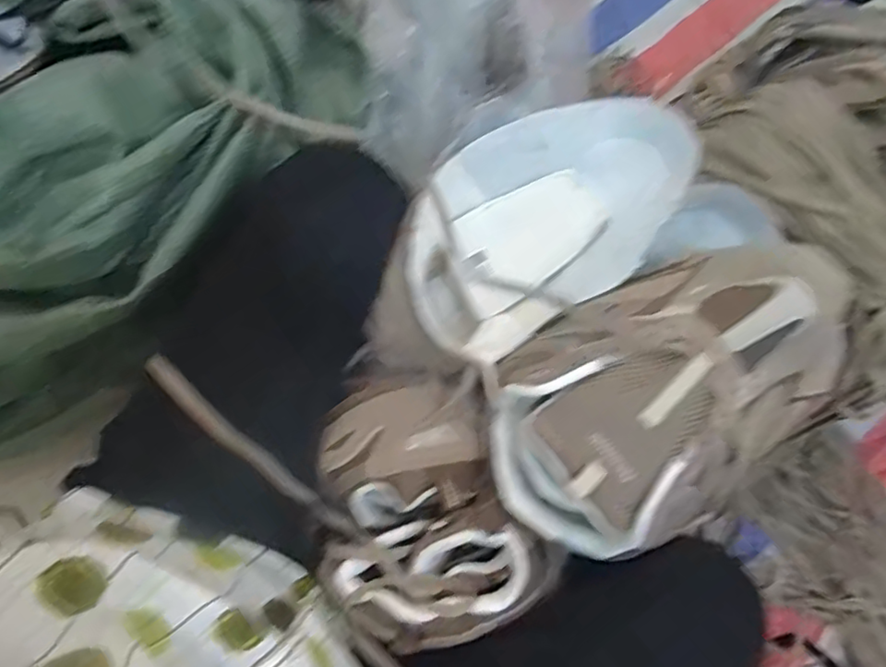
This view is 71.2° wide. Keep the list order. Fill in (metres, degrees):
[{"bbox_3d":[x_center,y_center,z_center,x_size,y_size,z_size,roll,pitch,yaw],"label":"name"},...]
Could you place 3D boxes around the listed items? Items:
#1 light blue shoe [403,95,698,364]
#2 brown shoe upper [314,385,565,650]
[{"bbox_3d":[0.077,-0.089,0.505,0.244,0.103,0.151,-32,79,-11],"label":"light blue shoe"},{"bbox_3d":[-0.021,0.123,0.430,0.149,0.046,0.178,-25,78,-9],"label":"brown shoe upper"}]

